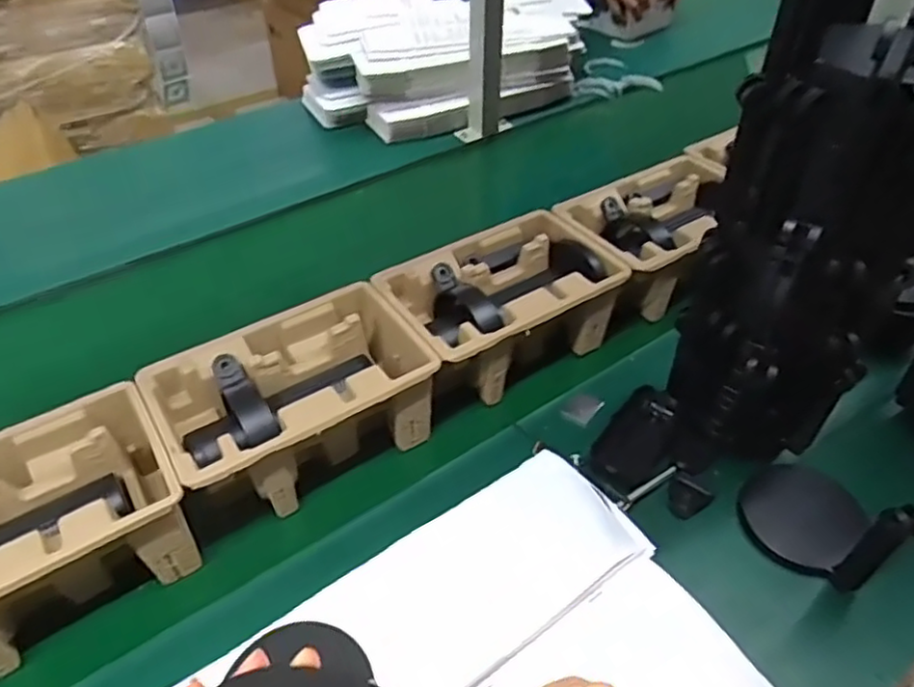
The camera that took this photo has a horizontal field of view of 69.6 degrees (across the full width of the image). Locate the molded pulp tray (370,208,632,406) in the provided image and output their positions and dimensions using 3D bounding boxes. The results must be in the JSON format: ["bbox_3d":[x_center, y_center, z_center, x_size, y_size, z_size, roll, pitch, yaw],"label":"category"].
[{"bbox_3d":[0.043,-0.034,0.684,0.222,0.103,0.150,-23,45,-26],"label":"molded pulp tray"}]

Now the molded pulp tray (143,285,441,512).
[{"bbox_3d":[-0.145,0.056,0.595,0.225,0.101,0.144,-23,45,-26],"label":"molded pulp tray"}]

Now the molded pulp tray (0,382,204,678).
[{"bbox_3d":[-0.330,0.150,0.501,0.225,0.101,0.144,-23,45,-26],"label":"molded pulp tray"}]

